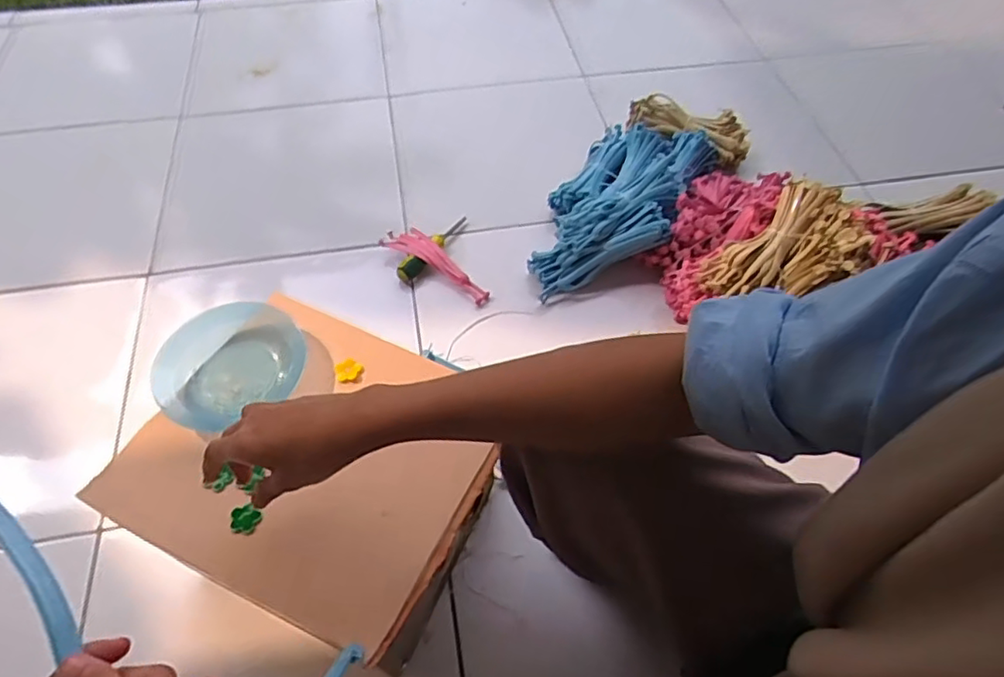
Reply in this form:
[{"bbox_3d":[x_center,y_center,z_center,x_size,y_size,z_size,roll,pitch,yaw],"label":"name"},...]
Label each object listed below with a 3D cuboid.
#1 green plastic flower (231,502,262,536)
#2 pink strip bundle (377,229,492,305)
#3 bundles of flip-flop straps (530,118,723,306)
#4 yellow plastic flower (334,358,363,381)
[{"bbox_3d":[-0.201,0.141,0.479,0.023,0.006,0.022,0,56,0],"label":"green plastic flower"},{"bbox_3d":[-0.099,-0.120,0.943,0.199,0.027,0.054,34,62,20],"label":"pink strip bundle"},{"bbox_3d":[0.186,-0.215,0.976,0.188,0.111,0.371,25,59,15],"label":"bundles of flip-flop straps"},{"bbox_3d":[-0.141,0.028,0.563,0.024,0.007,0.020,-30,61,-19],"label":"yellow plastic flower"}]

